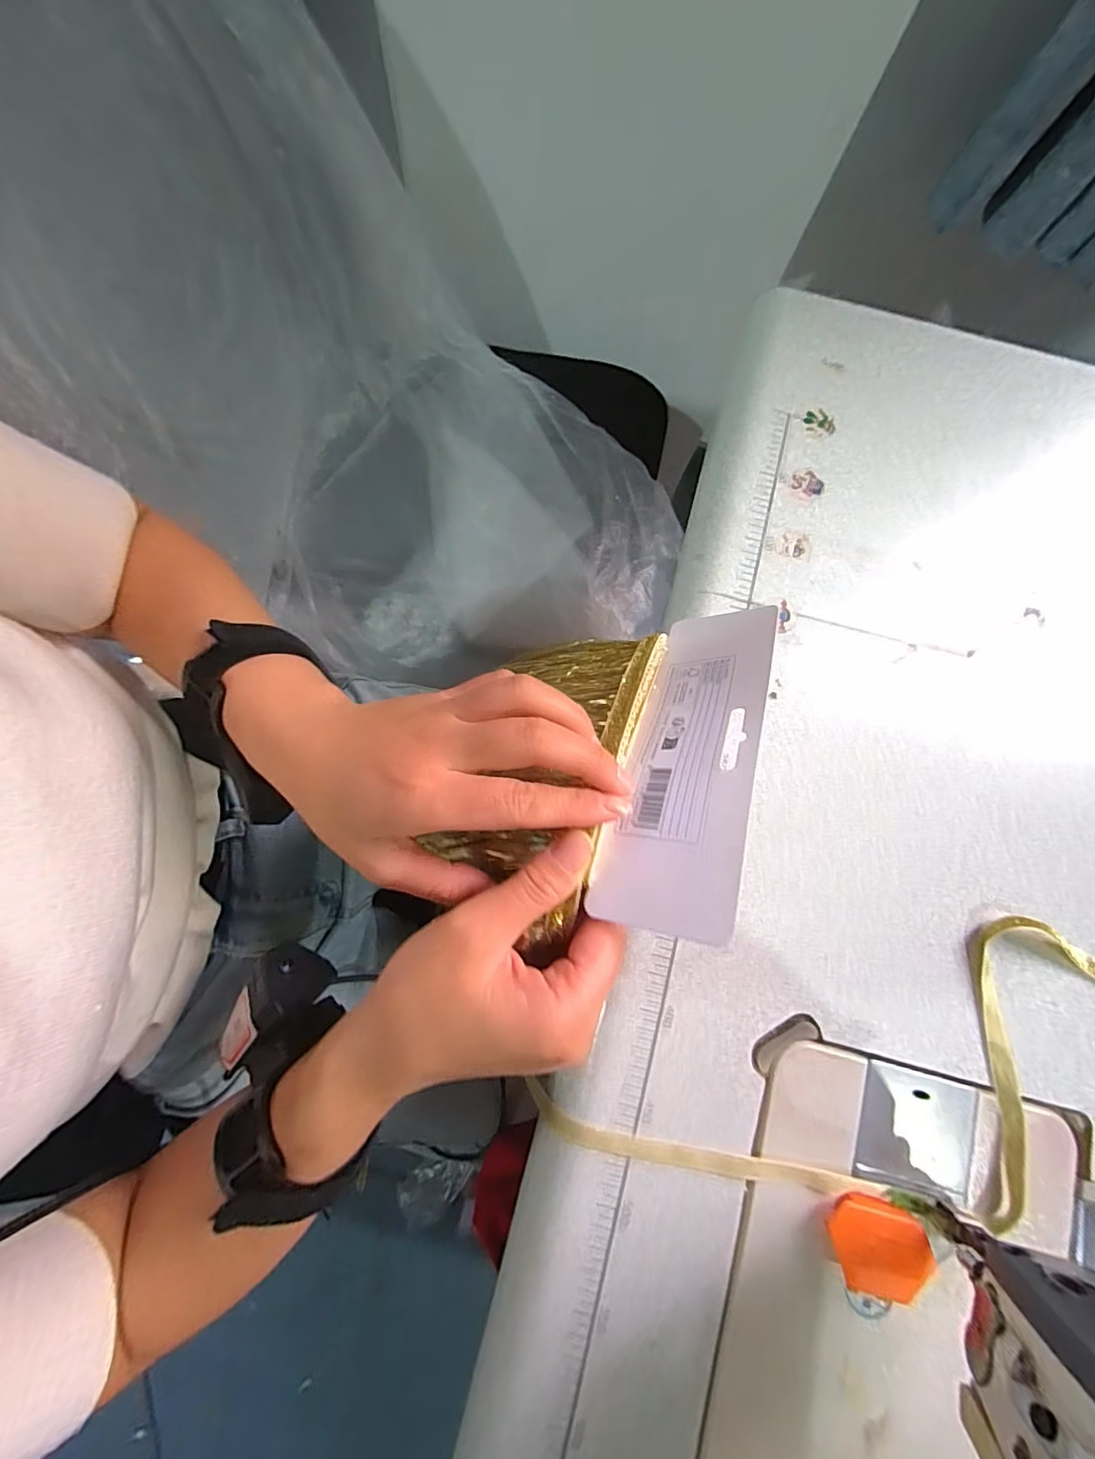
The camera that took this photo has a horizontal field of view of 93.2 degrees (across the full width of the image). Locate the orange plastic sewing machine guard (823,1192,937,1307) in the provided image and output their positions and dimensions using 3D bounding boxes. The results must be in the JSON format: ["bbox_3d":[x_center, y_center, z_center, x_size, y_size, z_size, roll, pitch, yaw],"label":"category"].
[{"bbox_3d":[0.172,0.271,0.270,0.046,0.014,0.041,16,80,2],"label":"orange plastic sewing machine guard"}]

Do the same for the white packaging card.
[{"bbox_3d":[0.063,0.006,0.221,0.053,0.007,0.161,-1,50,33],"label":"white packaging card"}]

